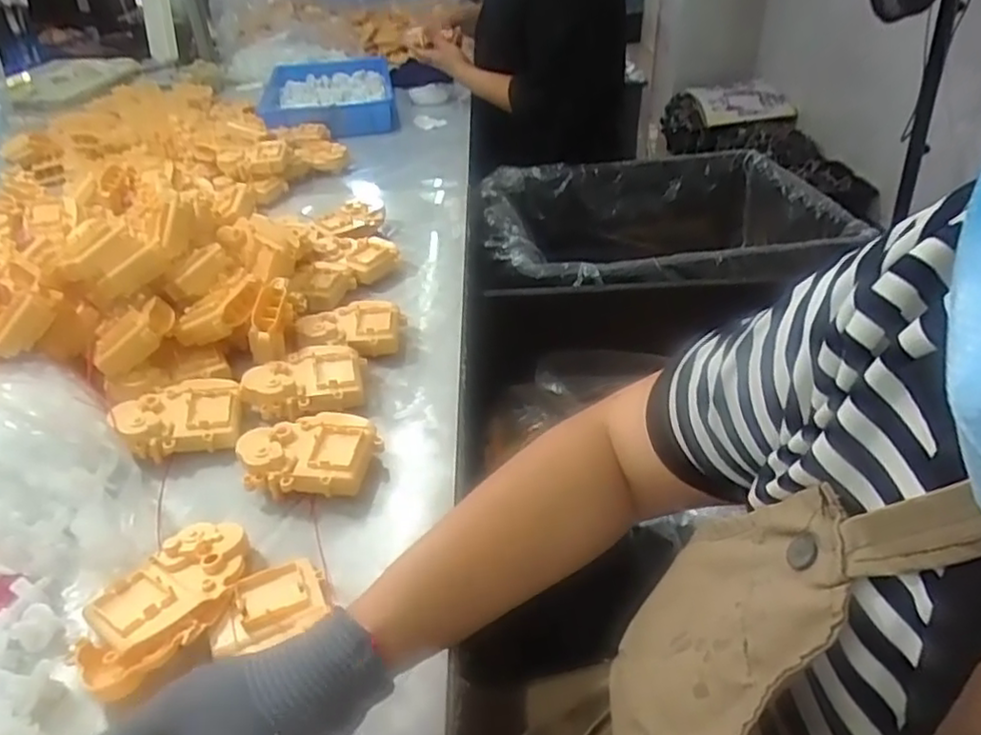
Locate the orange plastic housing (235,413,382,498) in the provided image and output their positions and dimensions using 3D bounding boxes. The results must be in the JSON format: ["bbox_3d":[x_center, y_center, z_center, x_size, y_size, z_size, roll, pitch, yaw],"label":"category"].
[{"bbox_3d":[-0.137,0.069,0.503,0.100,0.037,0.070,1,36,5],"label":"orange plastic housing"}]

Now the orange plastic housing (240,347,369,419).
[{"bbox_3d":[-0.163,0.013,0.574,0.099,0.036,0.074,-9,37,-10],"label":"orange plastic housing"}]

